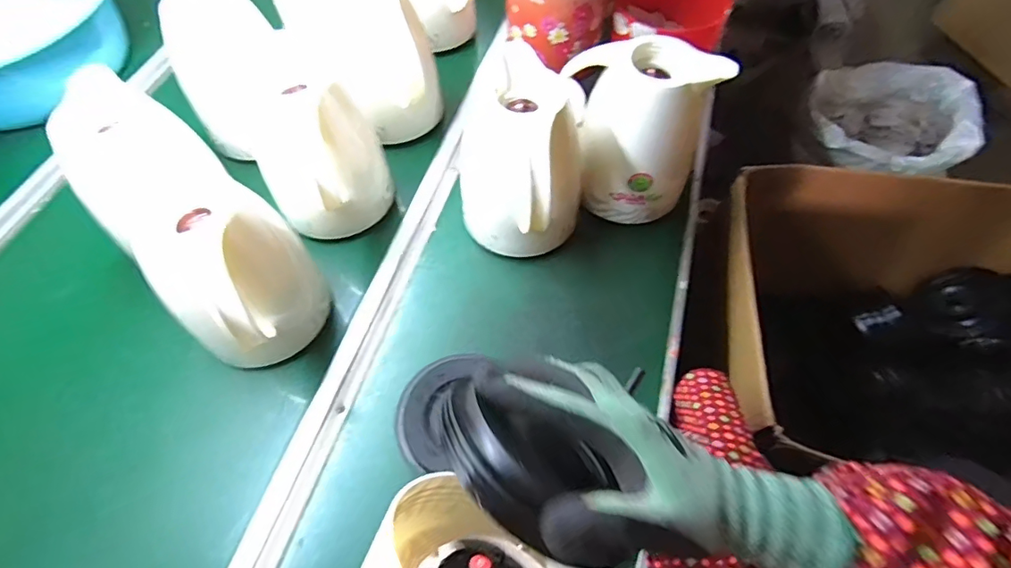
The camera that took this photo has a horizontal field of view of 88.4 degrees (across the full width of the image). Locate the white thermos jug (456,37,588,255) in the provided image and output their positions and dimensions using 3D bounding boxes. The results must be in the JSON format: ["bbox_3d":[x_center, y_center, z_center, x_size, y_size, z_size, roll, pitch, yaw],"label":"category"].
[{"bbox_3d":[0.026,-0.142,0.626,0.130,0.192,0.163,25,63,16],"label":"white thermos jug"}]

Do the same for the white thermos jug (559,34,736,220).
[{"bbox_3d":[0.168,-0.188,0.658,0.170,0.192,0.122,-7,59,-2],"label":"white thermos jug"}]

